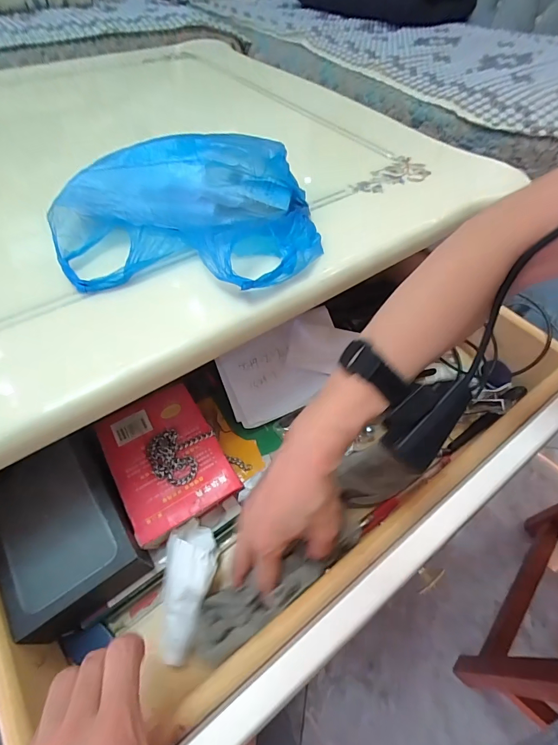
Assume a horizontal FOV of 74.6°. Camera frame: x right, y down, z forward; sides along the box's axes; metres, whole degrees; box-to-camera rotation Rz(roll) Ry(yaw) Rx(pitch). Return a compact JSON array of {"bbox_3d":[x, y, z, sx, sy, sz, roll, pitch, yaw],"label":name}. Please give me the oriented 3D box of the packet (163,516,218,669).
[{"bbox_3d":[-0.077,0.182,0.309,0.040,0.026,0.103,4,66,2],"label":"packet"}]

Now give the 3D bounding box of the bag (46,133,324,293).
[{"bbox_3d":[-0.082,-0.150,0.327,0.231,0.052,0.175,1,53,0],"label":"bag"}]

